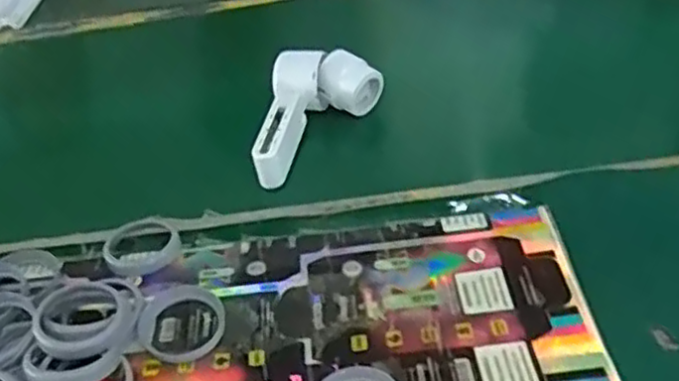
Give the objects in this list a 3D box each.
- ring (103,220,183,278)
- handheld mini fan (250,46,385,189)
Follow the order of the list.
[{"bbox_3d":[-0.158,0.043,0.557,0.056,0.008,0.056,-4,40,3],"label":"ring"},{"bbox_3d":[-0.020,-0.073,0.648,0.102,0.051,0.144,1,41,10],"label":"handheld mini fan"}]

